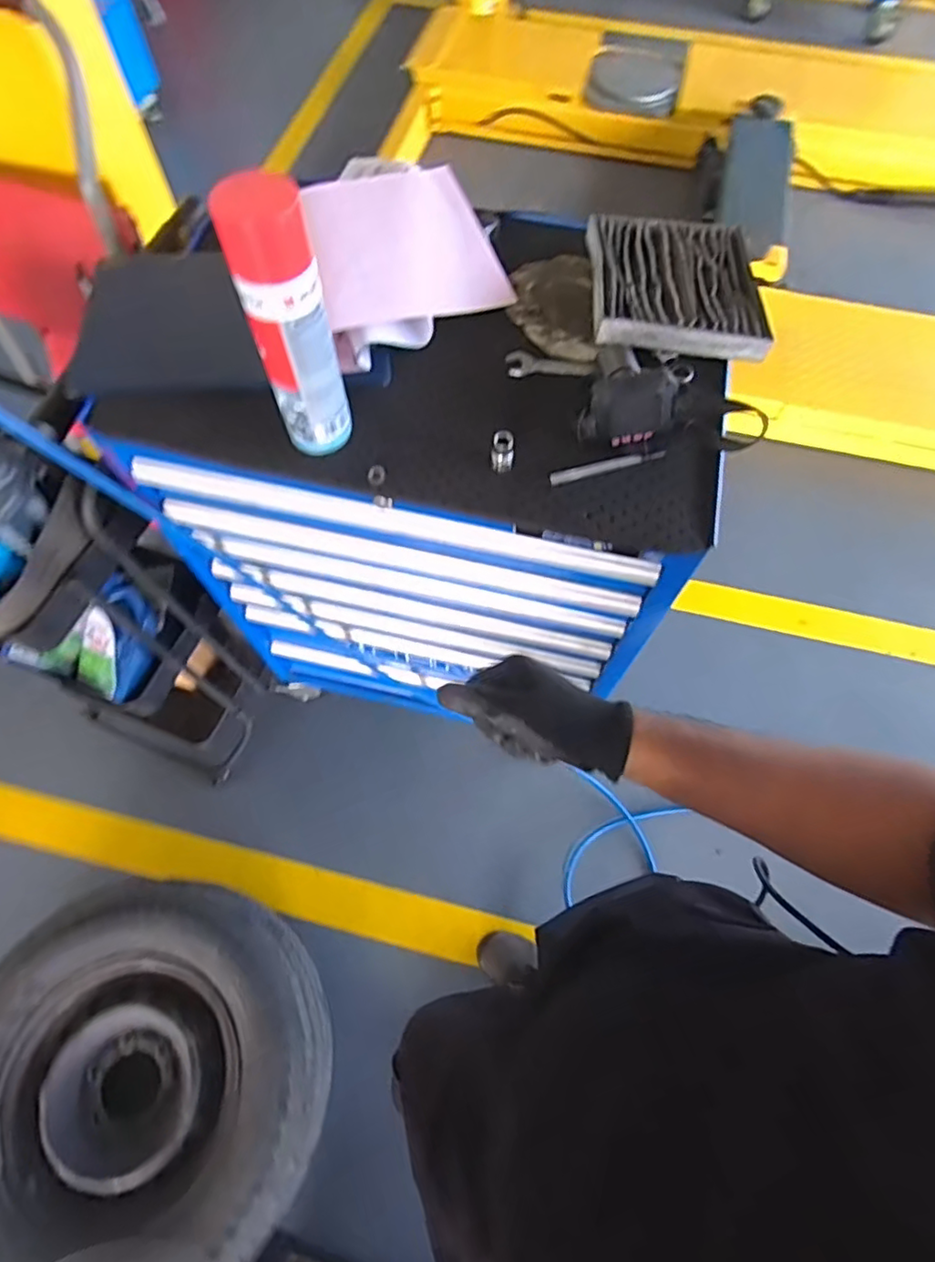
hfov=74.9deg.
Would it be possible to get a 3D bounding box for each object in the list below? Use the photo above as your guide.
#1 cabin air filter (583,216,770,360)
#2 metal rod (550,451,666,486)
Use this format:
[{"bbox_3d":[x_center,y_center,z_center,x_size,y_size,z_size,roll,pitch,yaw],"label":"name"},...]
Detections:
[{"bbox_3d":[0.244,-0.411,0.710,0.189,0.026,0.221,3,66,1],"label":"cabin air filter"},{"bbox_3d":[0.144,-0.174,0.632,0.126,0.012,0.018,-18,67,-8],"label":"metal rod"}]

